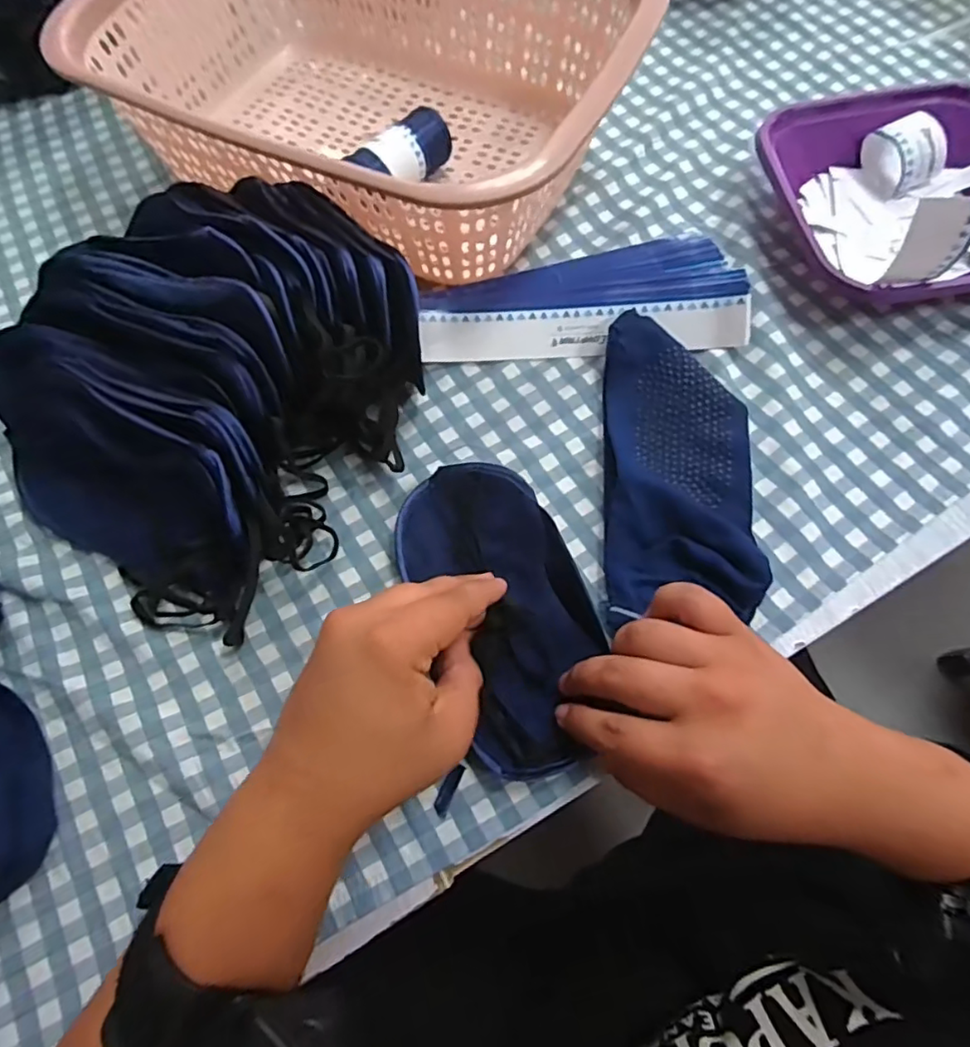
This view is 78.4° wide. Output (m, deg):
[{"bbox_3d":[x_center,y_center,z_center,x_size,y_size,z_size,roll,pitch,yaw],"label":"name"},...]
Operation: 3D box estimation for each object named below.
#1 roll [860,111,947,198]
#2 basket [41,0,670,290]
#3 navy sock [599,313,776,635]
[{"bbox_3d":[0.303,-0.269,0.428,0.034,0.036,0.048,-15,68,-3],"label":"roll"},{"bbox_3d":[-0.084,-0.318,0.434,0.351,0.109,0.263,25,71,12],"label":"basket"},{"bbox_3d":[0.113,-0.040,0.353,0.085,0.026,0.190,0,65,3],"label":"navy sock"}]

